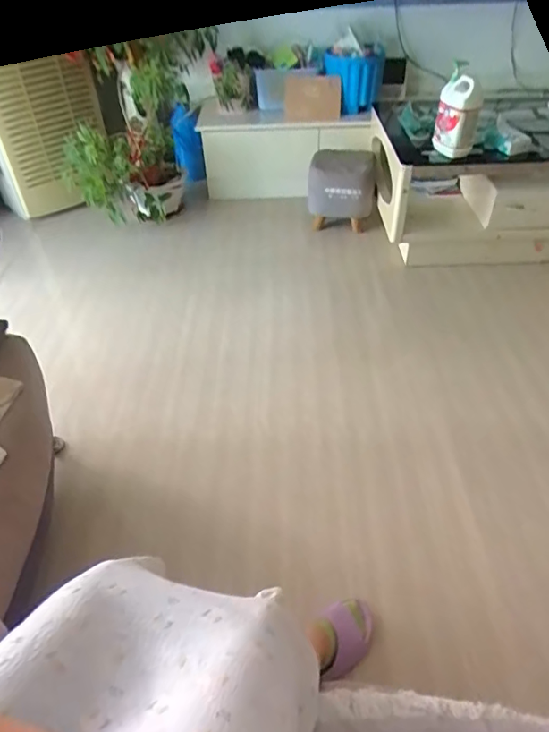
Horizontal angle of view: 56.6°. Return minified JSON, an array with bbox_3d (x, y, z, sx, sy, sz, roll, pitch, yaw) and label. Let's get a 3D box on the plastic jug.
[{"bbox_3d":[0.557,-0.757,1.547,0.113,0.210,0.116,3,43,6],"label":"plastic jug"}]

